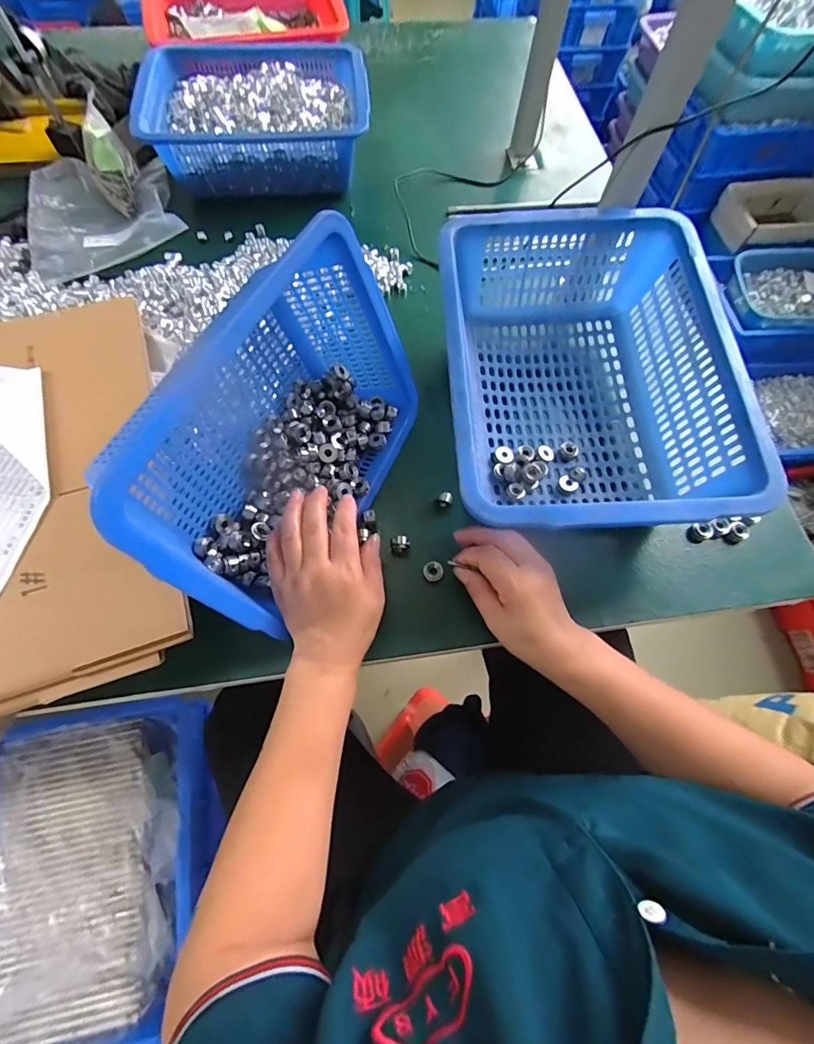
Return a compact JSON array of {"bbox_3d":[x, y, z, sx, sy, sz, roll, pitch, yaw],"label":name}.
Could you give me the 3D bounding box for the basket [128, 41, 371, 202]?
[{"bbox_3d":[-0.218,-0.613,0.680,0.303,0.082,0.252,-5,67,-4],"label":"basket"}]

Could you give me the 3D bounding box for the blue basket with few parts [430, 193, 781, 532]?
[{"bbox_3d":[0.174,-0.146,0.483,0.276,0.124,0.359,2,67,-1],"label":"blue basket with few parts"}]

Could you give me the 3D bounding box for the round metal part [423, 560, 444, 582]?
[{"bbox_3d":[0.026,0.049,0.451,0.020,0.012,0.018,-24,70,-12],"label":"round metal part"}]

